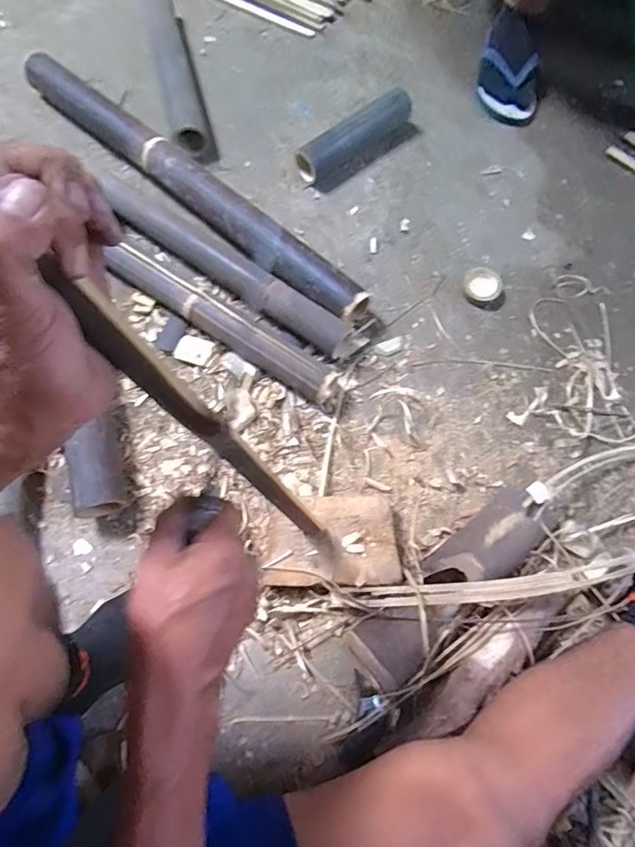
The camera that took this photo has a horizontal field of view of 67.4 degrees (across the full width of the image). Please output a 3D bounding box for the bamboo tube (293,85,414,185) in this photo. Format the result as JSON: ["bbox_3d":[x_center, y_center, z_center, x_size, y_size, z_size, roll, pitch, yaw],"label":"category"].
[{"bbox_3d":[0.070,-0.530,0.877,0.249,0.059,0.056,-36,74,-13],"label":"bamboo tube"}]

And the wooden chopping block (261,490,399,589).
[{"bbox_3d":[0.015,0.157,0.630,0.171,0.041,0.113,-4,70,-2],"label":"wooden chopping block"}]

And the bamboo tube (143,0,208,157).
[{"bbox_3d":[-0.283,-0.707,0.926,0.071,0.054,0.433,-14,71,-6],"label":"bamboo tube"}]

